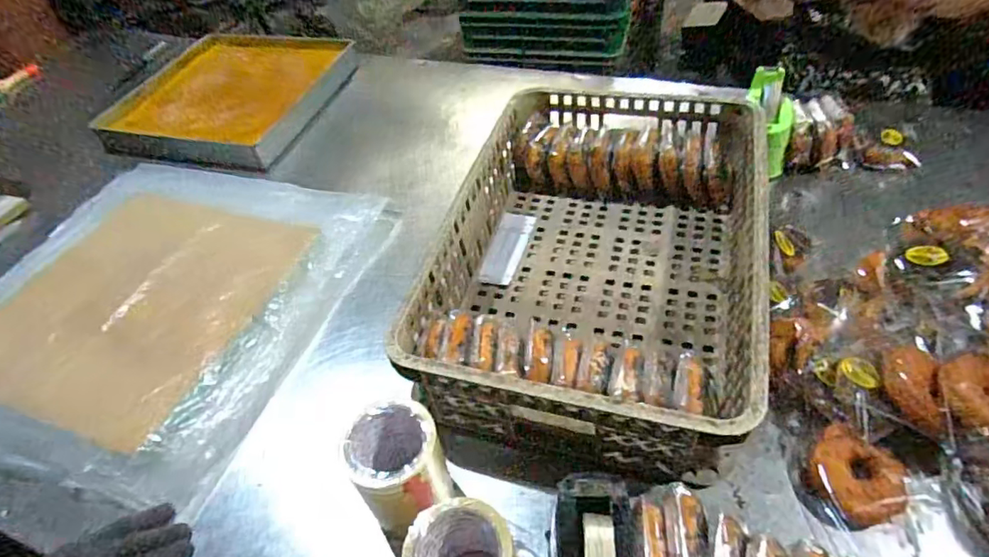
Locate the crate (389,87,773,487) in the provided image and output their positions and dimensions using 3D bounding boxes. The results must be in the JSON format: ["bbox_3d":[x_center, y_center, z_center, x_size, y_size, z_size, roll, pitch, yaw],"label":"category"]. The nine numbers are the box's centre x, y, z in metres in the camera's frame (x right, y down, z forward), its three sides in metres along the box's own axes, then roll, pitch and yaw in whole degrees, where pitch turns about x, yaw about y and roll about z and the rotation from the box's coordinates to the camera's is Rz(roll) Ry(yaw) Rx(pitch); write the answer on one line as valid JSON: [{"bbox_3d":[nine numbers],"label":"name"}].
[{"bbox_3d":[0.154,-0.050,0.817,0.409,0.147,0.599,9,48,15],"label":"crate"}]

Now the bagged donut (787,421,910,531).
[{"bbox_3d":[0.387,0.221,0.616,0.101,0.035,0.101,-5,64,11],"label":"bagged donut"}]

